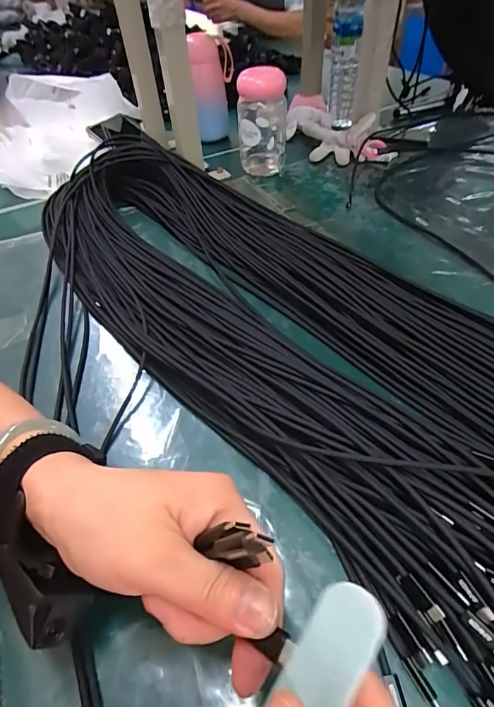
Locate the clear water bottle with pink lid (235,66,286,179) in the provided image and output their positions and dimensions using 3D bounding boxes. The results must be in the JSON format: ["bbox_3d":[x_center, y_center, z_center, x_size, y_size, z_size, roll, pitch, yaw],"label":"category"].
[{"bbox_3d":[0.024,-0.345,0.592,0.071,0.133,0.068,-2,48,3],"label":"clear water bottle with pink lid"}]

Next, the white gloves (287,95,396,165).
[{"bbox_3d":[0.145,-0.404,0.706,0.129,0.043,0.260,-13,48,-7],"label":"white gloves"}]

